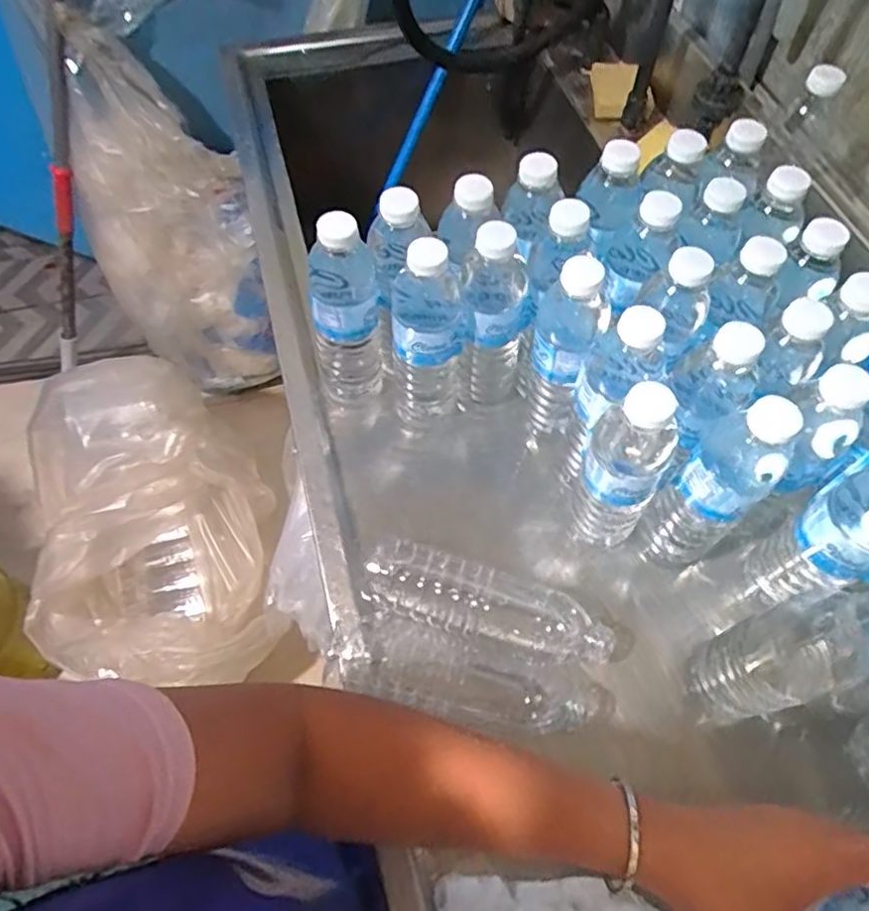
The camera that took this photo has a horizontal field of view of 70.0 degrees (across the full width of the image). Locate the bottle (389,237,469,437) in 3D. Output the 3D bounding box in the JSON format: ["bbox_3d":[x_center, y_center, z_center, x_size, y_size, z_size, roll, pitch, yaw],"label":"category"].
[{"bbox_3d":[-0.008,-0.104,0.560,0.062,0.207,0.064,-7,61,-5],"label":"bottle"}]

